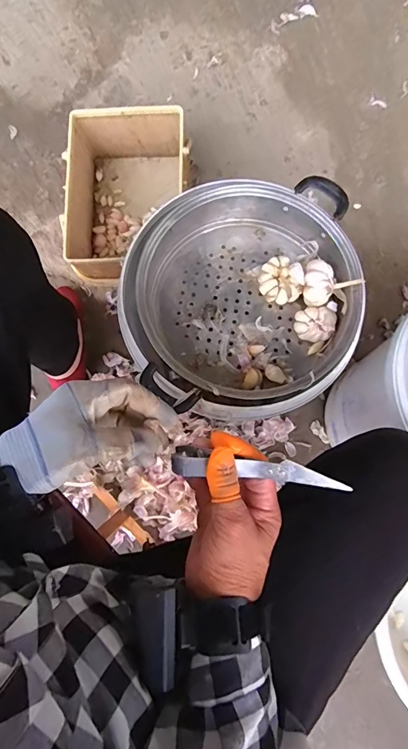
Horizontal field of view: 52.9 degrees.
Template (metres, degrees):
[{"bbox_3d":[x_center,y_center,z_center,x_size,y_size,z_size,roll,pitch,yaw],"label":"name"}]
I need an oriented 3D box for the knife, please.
[{"bbox_3d":[0.044,0.079,0.336,0.141,0.010,0.018,3,73,8],"label":"knife"}]

